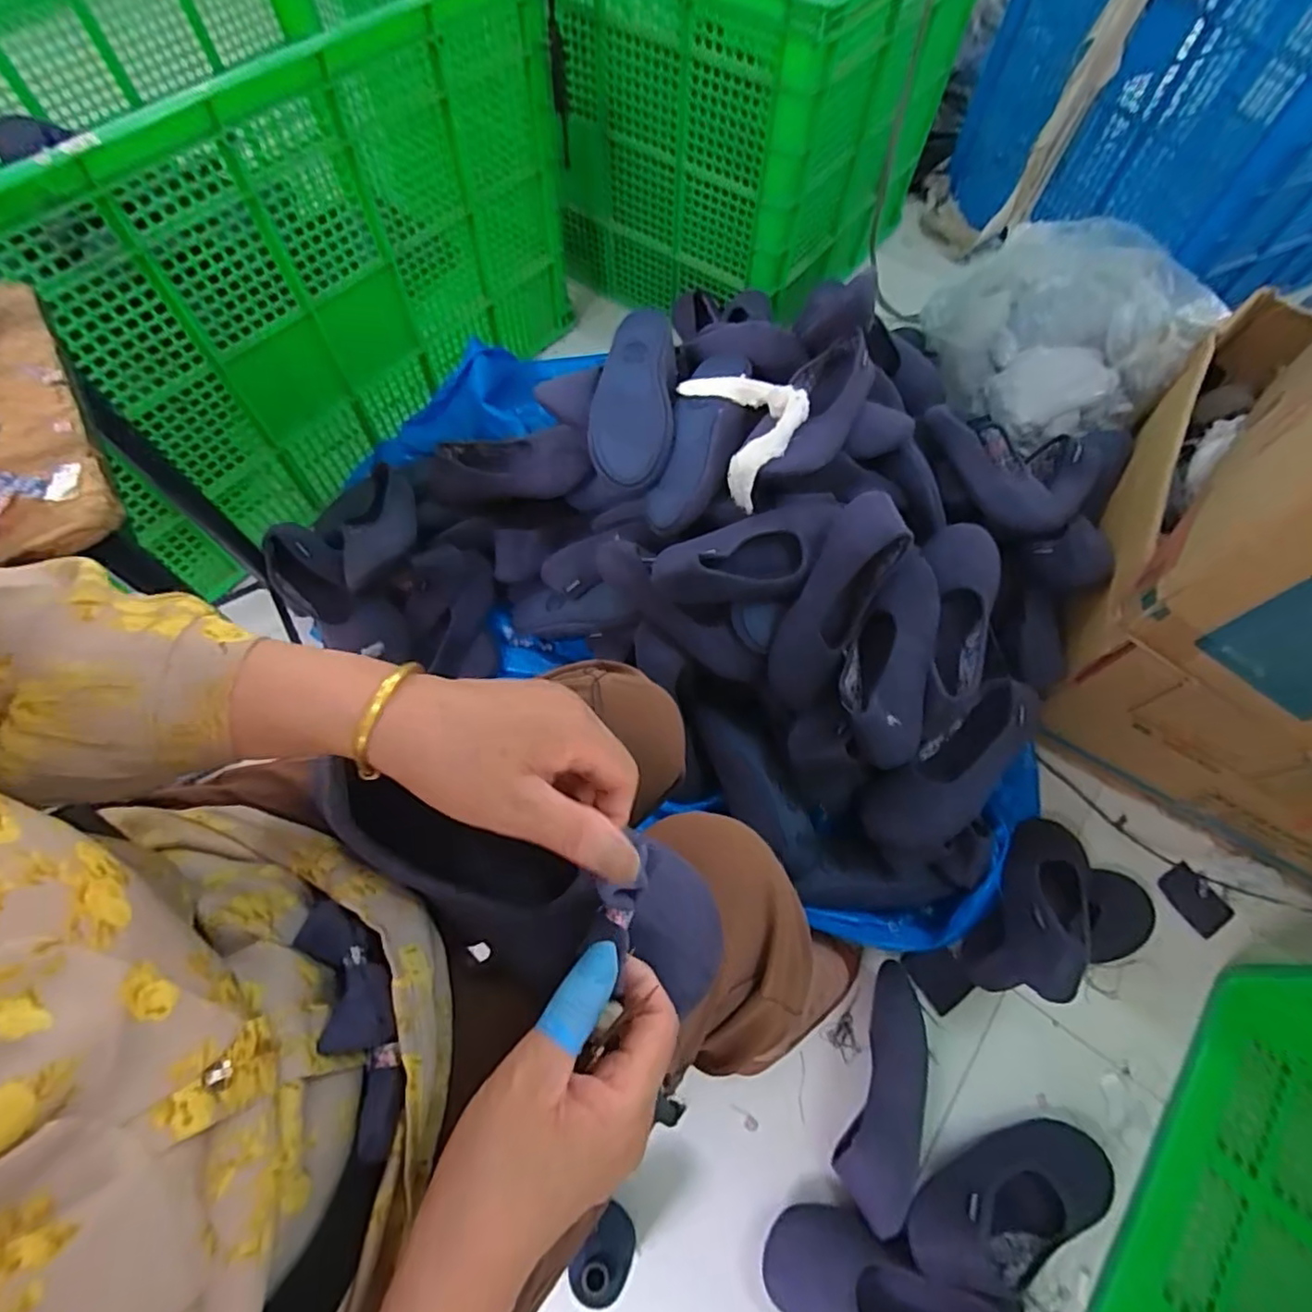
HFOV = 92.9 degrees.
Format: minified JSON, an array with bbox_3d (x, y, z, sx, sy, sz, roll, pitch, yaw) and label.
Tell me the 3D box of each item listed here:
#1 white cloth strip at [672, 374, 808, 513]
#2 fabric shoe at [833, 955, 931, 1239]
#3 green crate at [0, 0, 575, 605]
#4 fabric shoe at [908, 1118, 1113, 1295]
[{"bbox_3d":[0.107,-0.284,0.754,0.098,0.097,0.177,-23,67,-12],"label":"white cloth strip"},{"bbox_3d":[0.257,0.476,0.688,0.070,0.076,0.249,19,65,8],"label":"fabric shoe"},{"bbox_3d":[-0.727,-0.682,0.953,0.754,0.501,1.072,37,69,15],"label":"green crate"},{"bbox_3d":[0.379,0.565,0.644,0.250,0.057,0.095,-4,63,-23],"label":"fabric shoe"}]

